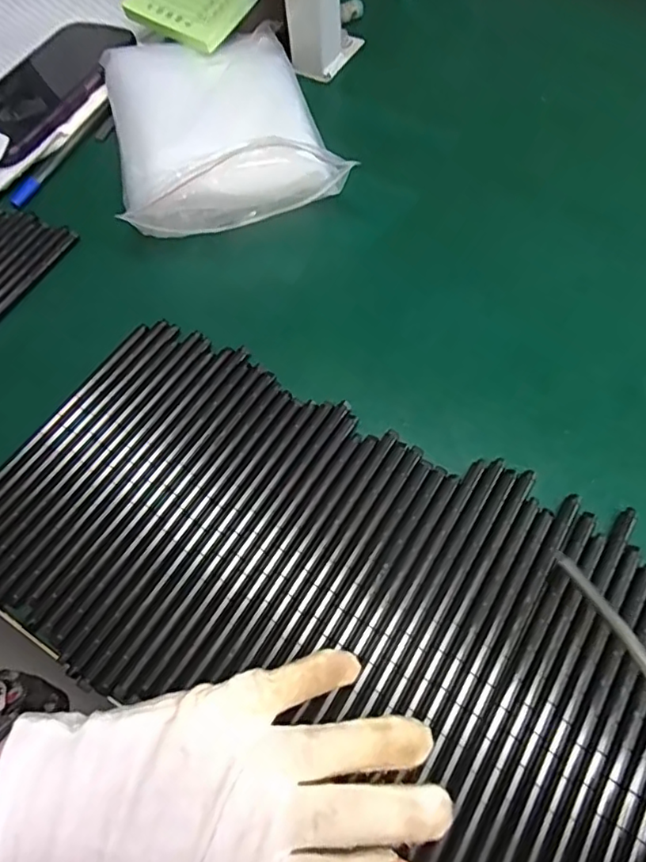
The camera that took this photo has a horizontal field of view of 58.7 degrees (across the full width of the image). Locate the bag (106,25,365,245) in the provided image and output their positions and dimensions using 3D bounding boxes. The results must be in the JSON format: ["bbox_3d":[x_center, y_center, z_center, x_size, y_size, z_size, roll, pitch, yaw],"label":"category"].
[{"bbox_3d":[-0.079,-0.225,0.413,0.143,0.053,0.207,-15,62,-4],"label":"bag"}]

